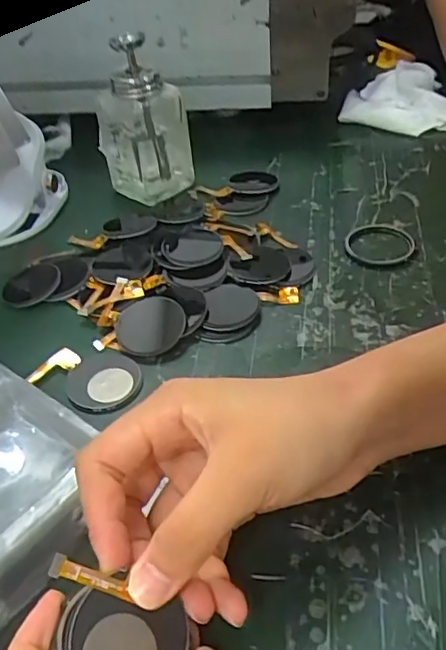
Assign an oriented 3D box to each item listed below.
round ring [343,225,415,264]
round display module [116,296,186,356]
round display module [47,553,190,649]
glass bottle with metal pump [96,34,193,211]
[{"bbox_3d":[0.107,-0.057,0.406,0.045,0.006,0.048,-2,42,2],"label":"round ring"},{"bbox_3d":[-0.043,0.000,0.349,0.040,0.004,0.038,-3,63,6],"label":"round display module"},{"bbox_3d":[-0.038,0.105,0.196,0.052,0.005,0.038,26,56,-9],"label":"round display module"},{"bbox_3d":[-0.063,-0.160,0.458,0.058,0.110,0.047,-31,49,-27],"label":"glass bottle with metal pump"}]

